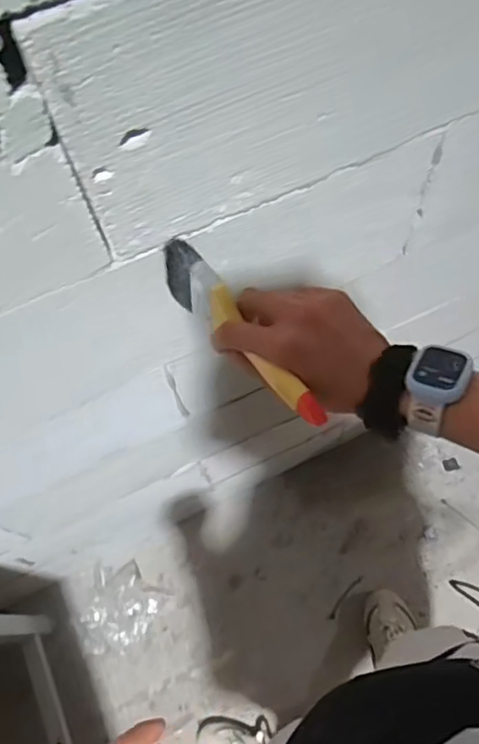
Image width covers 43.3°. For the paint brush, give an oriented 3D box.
[{"bbox_3d":[0.000,-0.028,0.454,0.026,0.056,0.185,-35,67,-11],"label":"paint brush"}]

